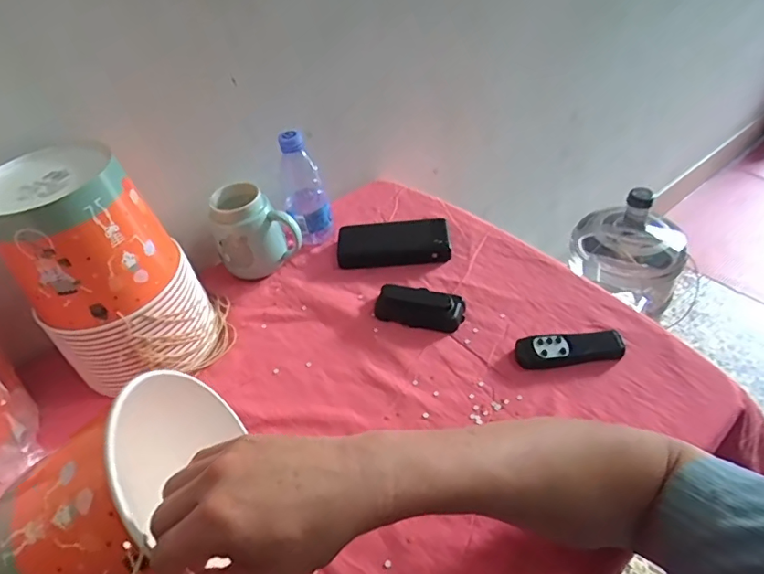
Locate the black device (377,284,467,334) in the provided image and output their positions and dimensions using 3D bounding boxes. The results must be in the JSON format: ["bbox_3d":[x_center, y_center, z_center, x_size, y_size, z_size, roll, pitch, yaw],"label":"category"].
[{"bbox_3d":[0.045,0.022,0.628,0.107,0.025,0.052,13,47,18],"label":"black device"}]

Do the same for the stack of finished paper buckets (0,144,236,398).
[{"bbox_3d":[-0.285,-0.013,0.555,0.171,0.235,0.146,-32,50,-25],"label":"stack of finished paper buckets"}]

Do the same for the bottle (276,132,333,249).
[{"bbox_3d":[-0.106,-0.135,0.712,0.061,0.159,0.053,-13,45,-7],"label":"bottle"}]

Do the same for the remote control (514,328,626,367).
[{"bbox_3d":[0.207,0.066,0.565,0.117,0.016,0.039,-6,44,0],"label":"remote control"}]

